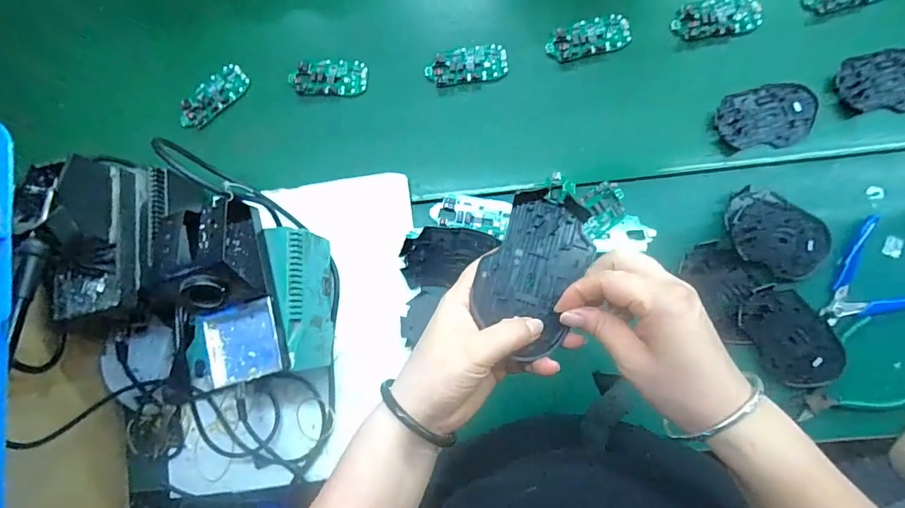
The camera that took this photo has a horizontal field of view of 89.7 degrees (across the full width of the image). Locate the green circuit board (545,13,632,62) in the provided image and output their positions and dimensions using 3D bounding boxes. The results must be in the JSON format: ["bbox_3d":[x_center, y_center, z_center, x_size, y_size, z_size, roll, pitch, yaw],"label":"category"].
[{"bbox_3d":[0.164,-0.260,0.548,0.098,0.009,0.044,-15,81,1],"label":"green circuit board"}]

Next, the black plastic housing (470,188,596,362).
[{"bbox_3d":[0.058,0.011,0.319,0.067,0.015,0.109,22,83,7],"label":"black plastic housing"}]

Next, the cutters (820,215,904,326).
[{"bbox_3d":[0.439,0.033,0.476,0.113,0.009,0.106,-39,81,-2],"label":"cutters"}]

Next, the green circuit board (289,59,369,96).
[{"bbox_3d":[-0.153,-0.221,0.566,0.092,0.017,0.046,-5,81,3],"label":"green circuit board"}]

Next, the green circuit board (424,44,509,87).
[{"bbox_3d":[0.018,-0.231,0.557,0.097,0.006,0.046,-9,81,3],"label":"green circuit board"}]

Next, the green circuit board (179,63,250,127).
[{"bbox_3d":[-0.304,-0.199,0.575,0.099,0.010,0.042,-43,81,-3],"label":"green circuit board"}]

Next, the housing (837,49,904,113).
[{"bbox_3d":[0.494,-0.198,0.517,0.104,0.007,0.071,-2,81,4],"label":"housing"}]

